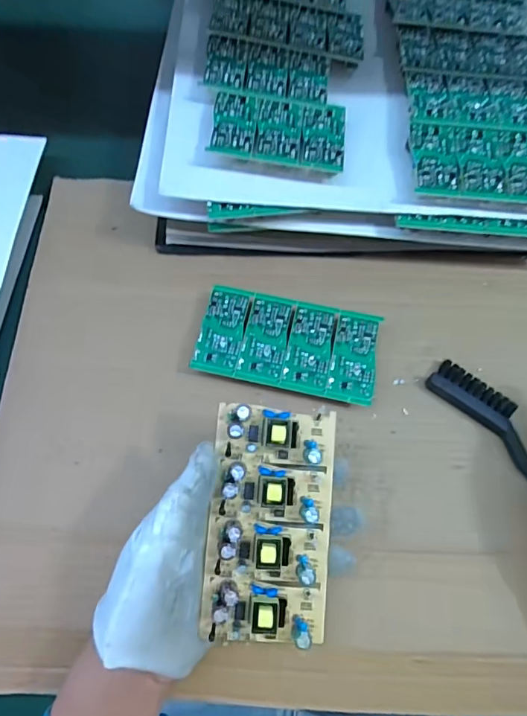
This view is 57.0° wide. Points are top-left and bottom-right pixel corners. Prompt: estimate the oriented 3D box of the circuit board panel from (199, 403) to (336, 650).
[{"bbox_3d":[0.006,0.097,0.287,0.071,0.017,0.132,5,82,-5],"label":"circuit board panel"}]

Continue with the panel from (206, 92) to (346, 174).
[{"bbox_3d":[0.012,-0.174,0.370,0.099,0.005,0.066,8,64,-2],"label":"panel"}]

